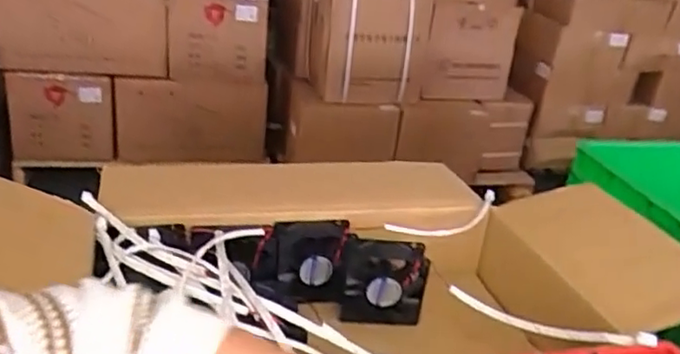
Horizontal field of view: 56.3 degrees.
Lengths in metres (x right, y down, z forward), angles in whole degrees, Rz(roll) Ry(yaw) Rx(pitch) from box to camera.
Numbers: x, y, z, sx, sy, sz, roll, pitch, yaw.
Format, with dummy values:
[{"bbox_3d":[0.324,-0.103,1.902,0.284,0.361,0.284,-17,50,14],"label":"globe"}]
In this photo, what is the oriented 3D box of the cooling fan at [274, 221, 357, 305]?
[{"bbox_3d":[-0.033,0.097,0.741,0.087,0.088,0.042,8,23,0],"label":"cooling fan"}]

